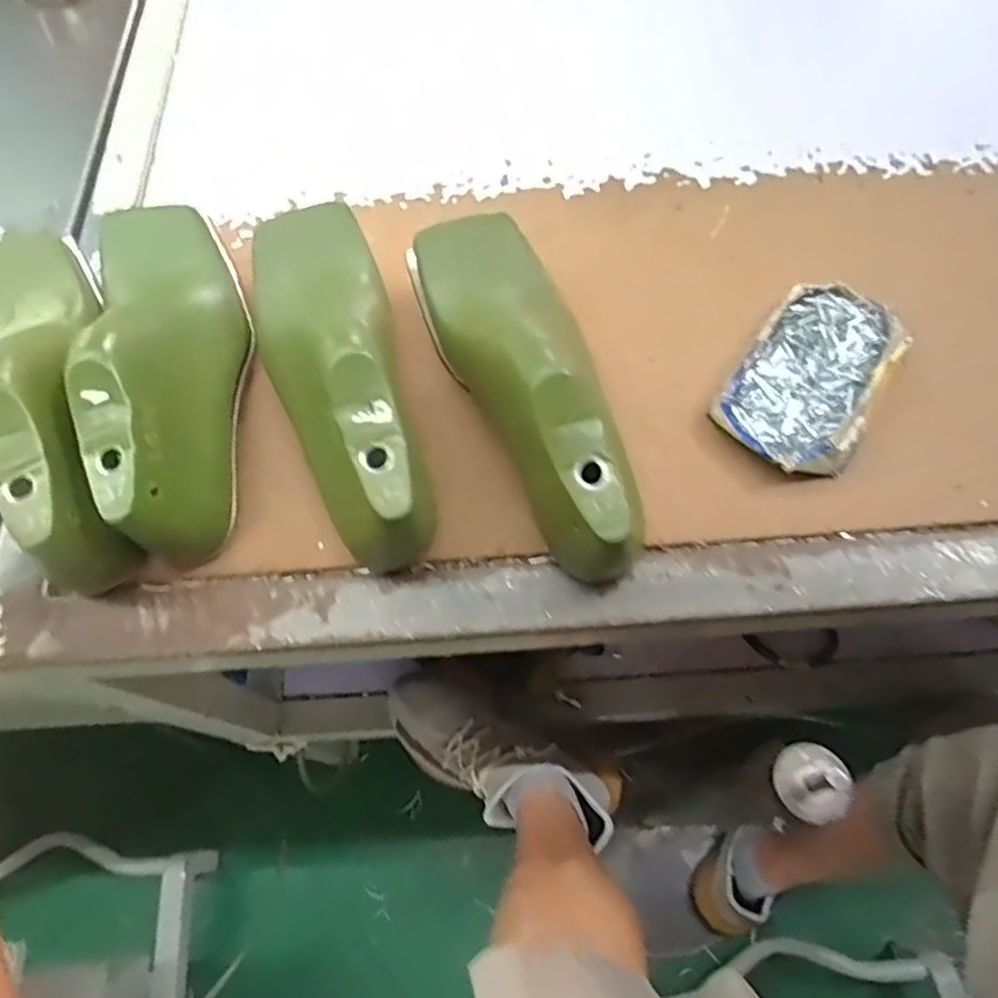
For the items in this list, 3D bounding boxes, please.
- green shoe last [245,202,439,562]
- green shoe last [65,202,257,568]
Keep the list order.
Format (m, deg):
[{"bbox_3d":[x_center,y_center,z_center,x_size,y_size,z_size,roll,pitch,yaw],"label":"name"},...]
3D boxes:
[{"bbox_3d":[-0.093,-0.081,0.385,0.081,0.087,0.243,-16,65,-4],"label":"green shoe last"},{"bbox_3d":[-0.187,-0.081,0.395,0.077,0.092,0.240,-17,65,-5],"label":"green shoe last"}]

